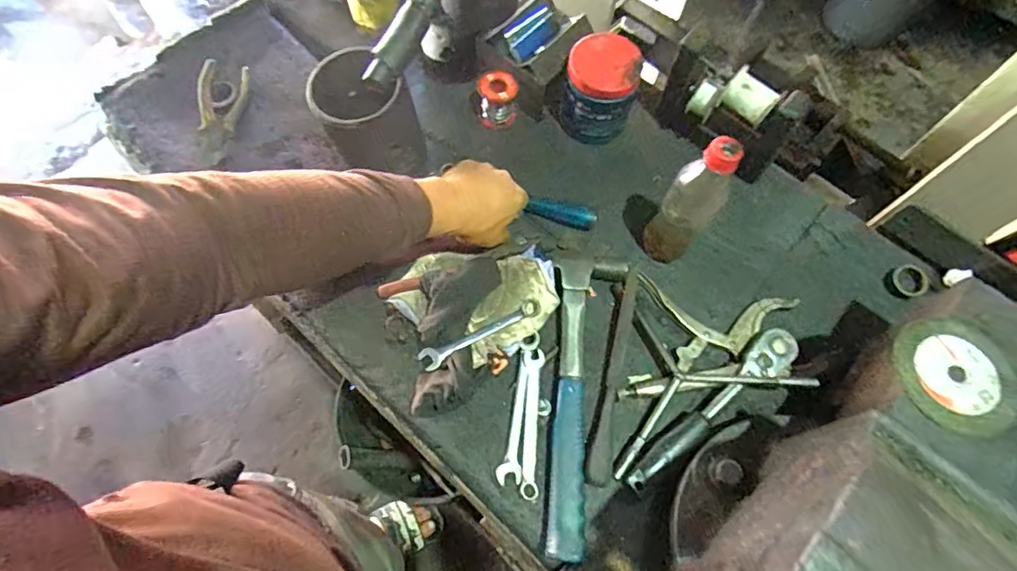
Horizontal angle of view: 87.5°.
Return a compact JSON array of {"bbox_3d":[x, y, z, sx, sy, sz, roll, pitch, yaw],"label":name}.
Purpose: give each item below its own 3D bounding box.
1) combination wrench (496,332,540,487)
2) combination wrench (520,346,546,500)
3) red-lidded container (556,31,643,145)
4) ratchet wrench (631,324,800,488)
[{"bbox_3d":[0.014,0.134,0.587,0.024,0.014,0.165,10,65,2],"label":"combination wrench"},{"bbox_3d":[0.024,0.149,0.581,0.023,0.009,0.158,5,65,-1],"label":"combination wrench"},{"bbox_3d":[0.120,-0.261,0.715,0.099,0.115,0.086,11,65,2],"label":"red-lidded container"},{"bbox_3d":[0.222,0.133,0.572,0.241,0.034,0.039,-36,72,-18],"label":"ratchet wrench"}]

